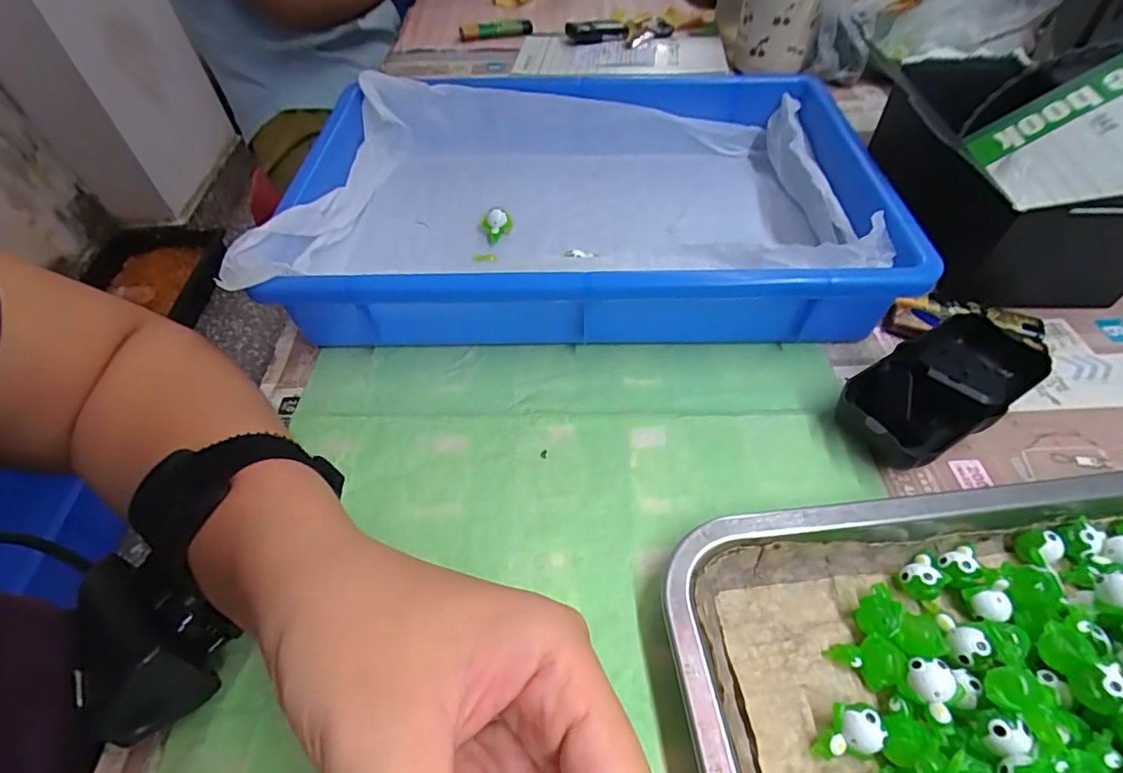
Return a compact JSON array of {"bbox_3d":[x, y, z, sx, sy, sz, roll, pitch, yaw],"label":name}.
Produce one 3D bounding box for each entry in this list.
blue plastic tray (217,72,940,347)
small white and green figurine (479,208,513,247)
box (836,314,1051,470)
[{"bbox_3d":[0.005,-0.131,0.373,0.366,0.064,0.260,-1,50,2],"label":"blue plastic tray"},{"bbox_3d":[-0.047,-0.117,0.389,0.020,0.023,0.015,-18,52,-12],"label":"small white and green figurine"},{"bbox_3d":[0.191,0.002,0.275,0.109,0.034,0.051,-26,54,-18],"label":"box"}]

